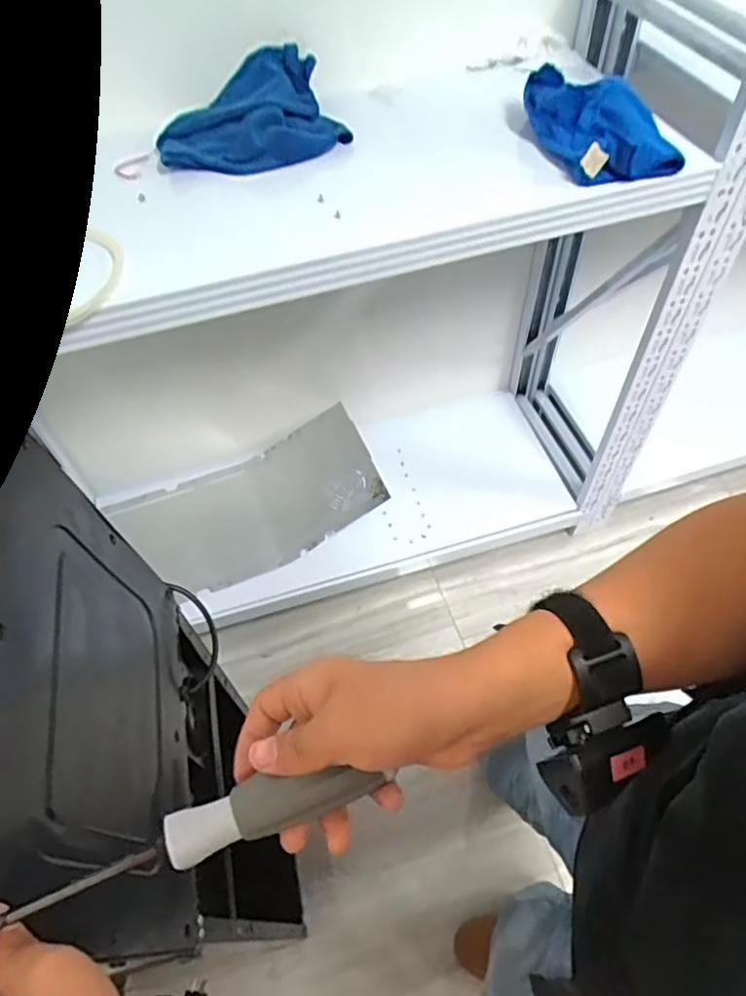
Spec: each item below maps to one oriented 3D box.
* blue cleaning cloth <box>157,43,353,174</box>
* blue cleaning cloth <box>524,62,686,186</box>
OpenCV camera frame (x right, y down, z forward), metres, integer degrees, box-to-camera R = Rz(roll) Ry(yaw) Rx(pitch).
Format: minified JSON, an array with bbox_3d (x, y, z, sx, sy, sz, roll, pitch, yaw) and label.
[{"bbox_3d":[-0.170,-0.536,0.857,0.256,0.066,0.187,-8,57,-3],"label":"blue cleaning cloth"},{"bbox_3d":[0.289,-0.498,0.801,0.134,0.060,0.219,-18,58,-9],"label":"blue cleaning cloth"}]

